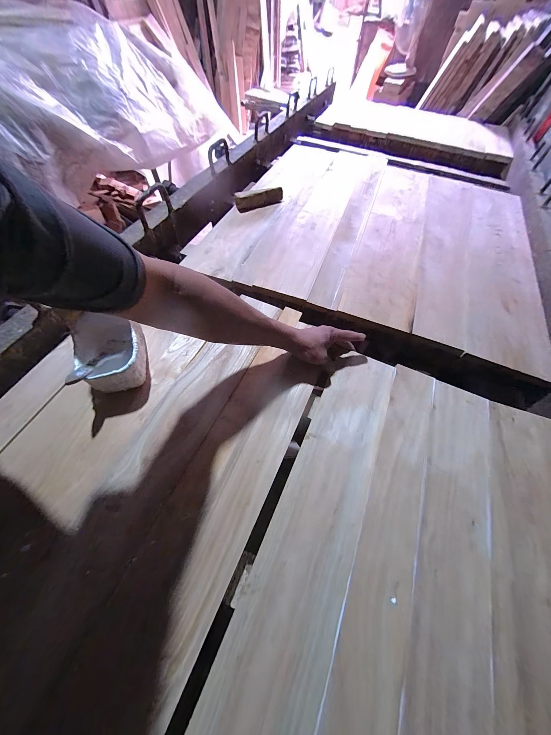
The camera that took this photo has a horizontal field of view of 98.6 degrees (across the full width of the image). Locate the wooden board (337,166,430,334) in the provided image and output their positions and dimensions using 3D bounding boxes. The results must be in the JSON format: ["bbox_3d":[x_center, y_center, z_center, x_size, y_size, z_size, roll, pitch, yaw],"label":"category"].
[{"bbox_3d":[0.393,-0.470,0.771,0.176,0.014,0.897,19,61,9],"label":"wooden board"}]

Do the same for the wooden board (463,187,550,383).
[{"bbox_3d":[0.691,-0.347,0.721,0.176,0.019,0.898,23,61,11],"label":"wooden board"}]

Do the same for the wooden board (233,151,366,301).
[{"bbox_3d":[0.147,-0.585,0.825,0.199,0.020,0.964,18,60,8],"label":"wooden board"}]

